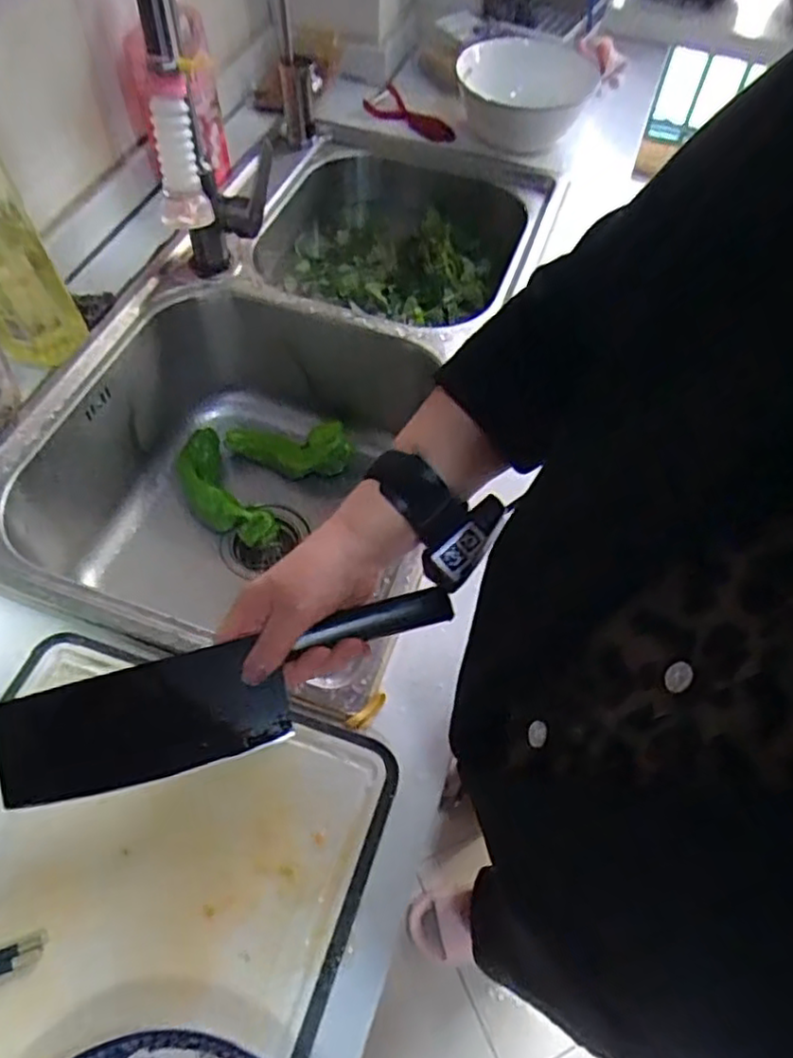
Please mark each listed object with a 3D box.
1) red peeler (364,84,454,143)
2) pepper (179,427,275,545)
[{"bbox_3d":[0.017,-0.606,1.020,0.068,0.018,0.151,-31,64,-22],"label":"red peeler"},{"bbox_3d":[-0.224,-0.046,0.873,0.076,0.044,0.181,-24,67,-30],"label":"pepper"}]

